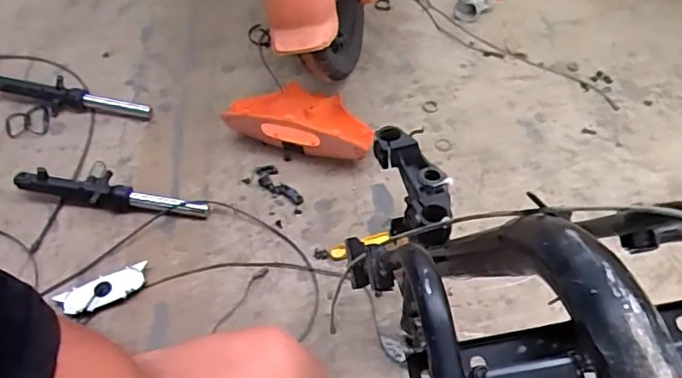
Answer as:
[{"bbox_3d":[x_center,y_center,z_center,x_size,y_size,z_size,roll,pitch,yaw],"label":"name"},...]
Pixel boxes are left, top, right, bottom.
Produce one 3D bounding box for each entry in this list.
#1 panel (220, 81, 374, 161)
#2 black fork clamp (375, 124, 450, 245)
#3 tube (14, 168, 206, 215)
[{"bbox_3d":[-0.071,-0.139,1.078,0.265,0.098,0.126,9,53,8],"label":"panel"},{"bbox_3d":[0.084,-0.008,0.639,0.071,0.044,0.173,-6,52,-3],"label":"black fork clamp"},{"bbox_3d":[-0.403,-0.002,0.996,0.335,0.058,0.071,2,52,3],"label":"tube"}]

